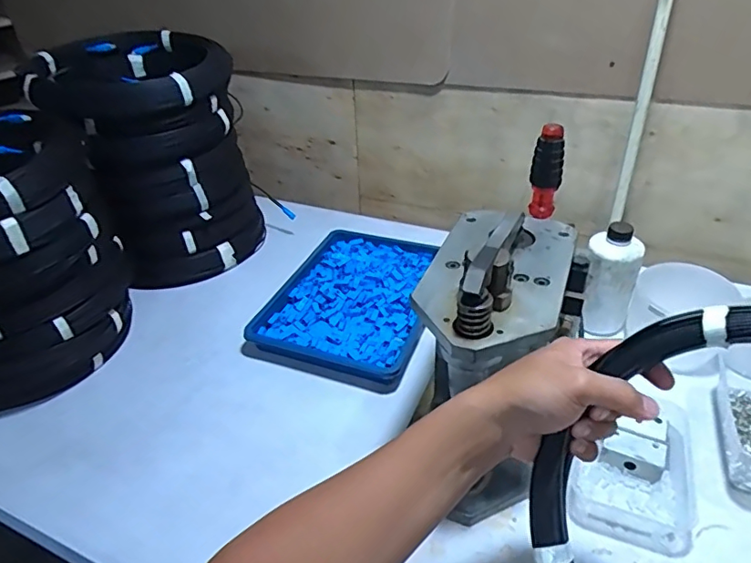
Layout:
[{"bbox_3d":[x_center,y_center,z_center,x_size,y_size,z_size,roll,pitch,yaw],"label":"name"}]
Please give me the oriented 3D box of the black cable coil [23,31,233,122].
[{"bbox_3d":[-0.377,-0.331,0.819,0.282,0.078,0.254,-15,37,-17],"label":"black cable coil"}]

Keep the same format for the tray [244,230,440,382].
[{"bbox_3d":[-0.024,0.020,0.837,0.233,0.032,0.316,12,37,20],"label":"tray"}]

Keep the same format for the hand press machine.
[{"bbox_3d":[0.132,0.037,0.576,0.145,0.290,0.266,18,40,26],"label":"hand press machine"}]

